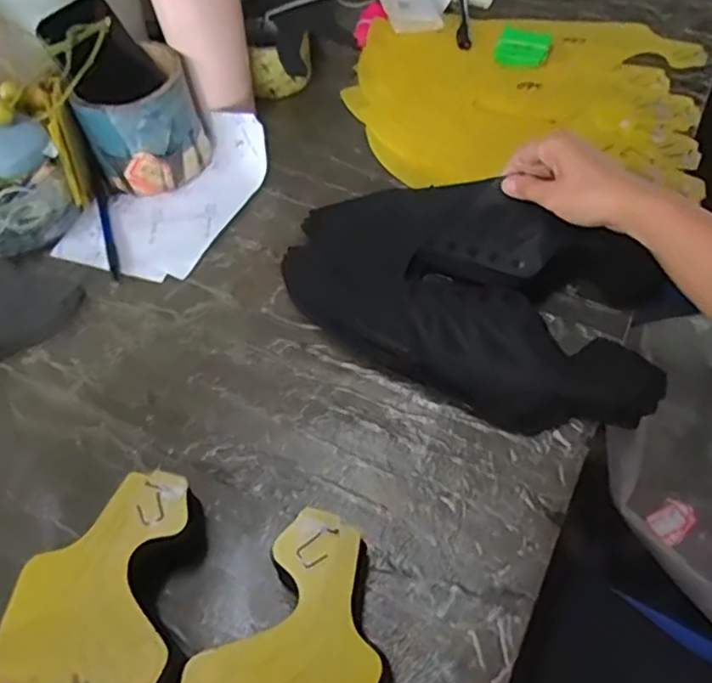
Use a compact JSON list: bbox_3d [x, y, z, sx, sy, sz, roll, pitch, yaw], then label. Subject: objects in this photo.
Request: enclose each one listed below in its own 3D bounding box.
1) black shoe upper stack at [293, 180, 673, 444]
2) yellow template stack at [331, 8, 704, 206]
[{"bbox_3d":[0.094,-0.044,0.555,0.309,0.048,0.206,19,59,14],"label":"black shoe upper stack"},{"bbox_3d":[0.182,-0.269,0.703,0.360,0.032,0.278,-1,55,2],"label":"yellow template stack"}]

